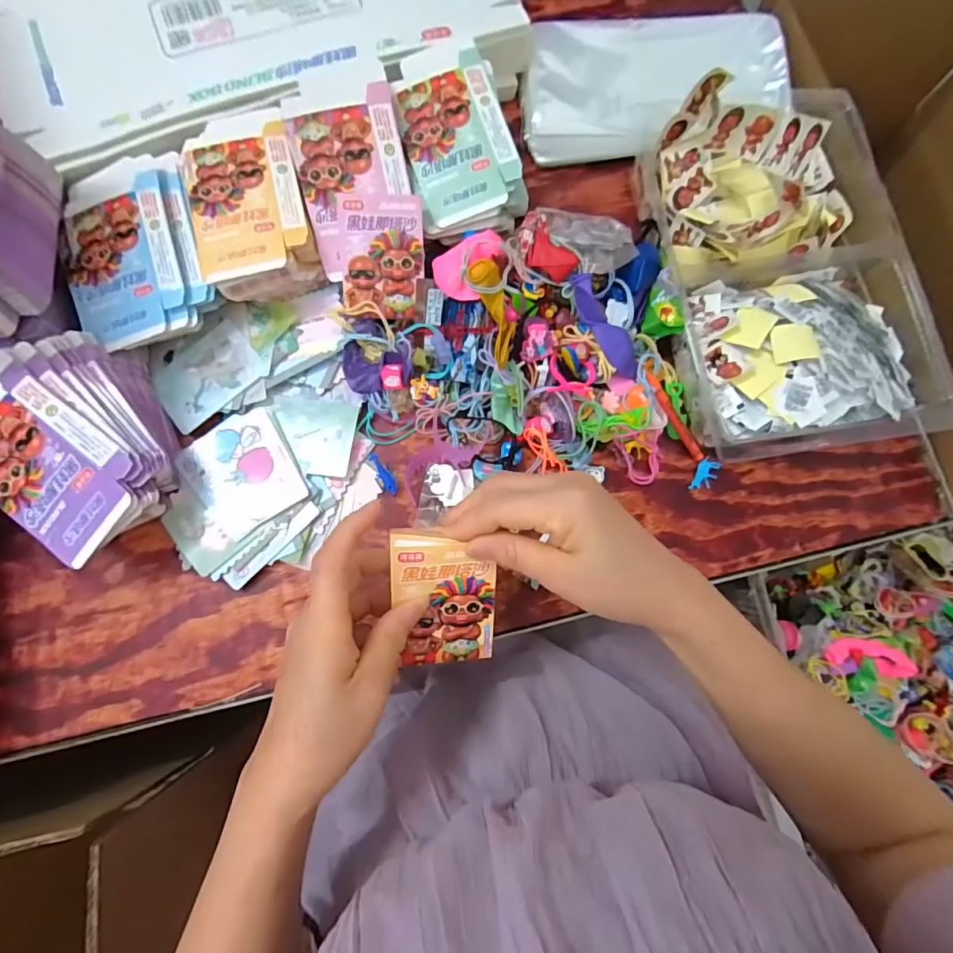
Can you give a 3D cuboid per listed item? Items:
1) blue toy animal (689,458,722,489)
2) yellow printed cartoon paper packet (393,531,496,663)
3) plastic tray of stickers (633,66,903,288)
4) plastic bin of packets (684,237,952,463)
[{"bbox_3d":[0.199,-0.001,0.425,0.017,0.009,0.029,23,79,1],"label":"blue toy animal"},{"bbox_3d":[-0.020,0.078,0.310,0.065,0.007,0.093,-2,110,-11],"label":"yellow printed cartoon paper packet"},{"bbox_3d":[0.250,-0.262,0.434,0.208,0.078,0.162,-13,83,-5],"label":"plastic tray of stickers"},{"bbox_3d":[0.279,-0.111,0.419,0.212,0.050,0.177,-10,80,-5],"label":"plastic bin of packets"}]

